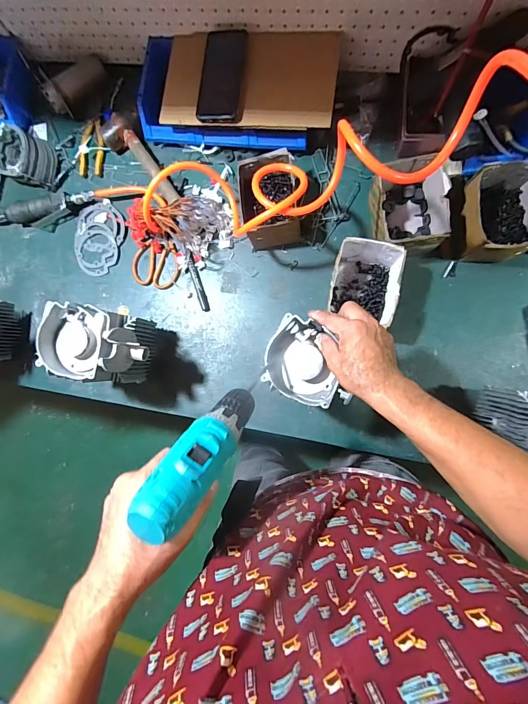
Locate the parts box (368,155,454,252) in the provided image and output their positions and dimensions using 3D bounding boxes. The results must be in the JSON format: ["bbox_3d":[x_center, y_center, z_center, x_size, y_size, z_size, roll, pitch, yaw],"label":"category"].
[{"bbox_3d":[0.261,-0.256,0.637,0.116,0.096,0.154,-4,85,9],"label":"parts box"}]

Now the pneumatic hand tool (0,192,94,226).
[{"bbox_3d":[-0.545,-0.309,0.782,0.359,0.043,0.046,-7,85,9],"label":"pneumatic hand tool"}]

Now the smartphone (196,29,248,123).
[{"bbox_3d":[-0.078,-0.512,0.649,0.078,0.011,0.172,8,87,10],"label":"smartphone"}]

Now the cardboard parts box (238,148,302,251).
[{"bbox_3d":[0.013,-0.280,0.668,0.096,0.102,0.156,-8,85,9],"label":"cardboard parts box"}]

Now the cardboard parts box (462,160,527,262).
[{"bbox_3d":[0.417,-0.241,0.627,0.124,0.094,0.146,-5,85,9],"label":"cardboard parts box"}]

